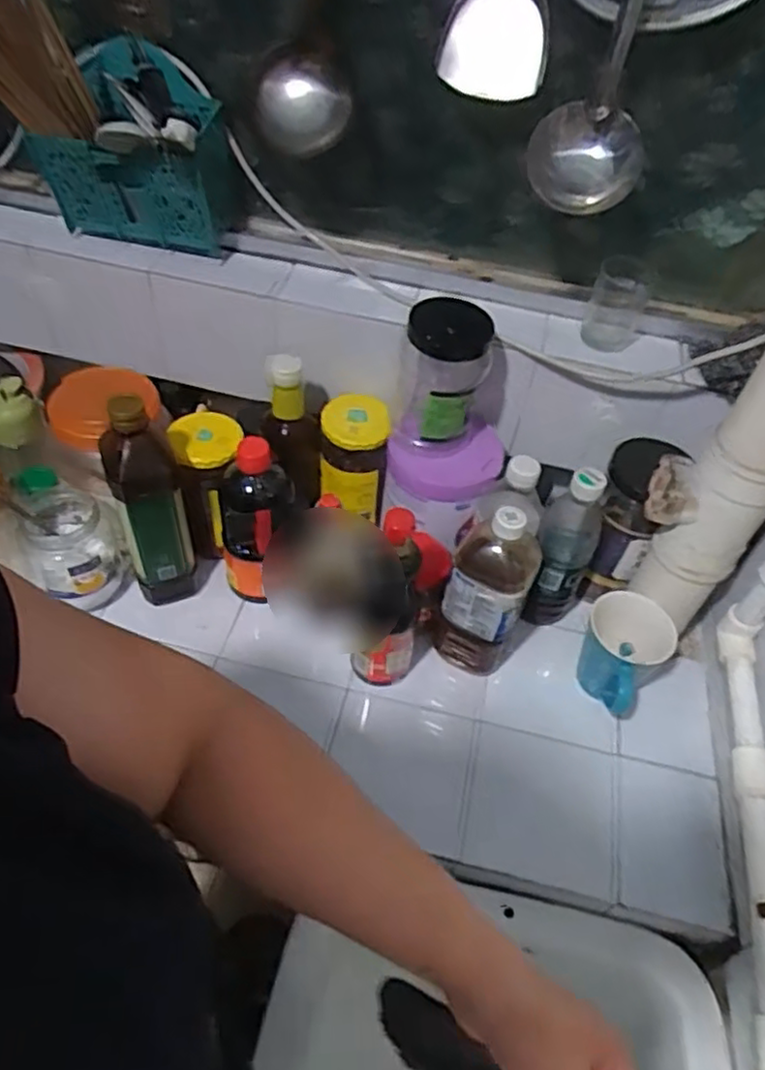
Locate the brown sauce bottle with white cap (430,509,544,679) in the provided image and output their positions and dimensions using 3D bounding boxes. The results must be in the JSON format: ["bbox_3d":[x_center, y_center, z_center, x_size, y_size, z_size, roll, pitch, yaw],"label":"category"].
[{"bbox_3d":[0.112,0.057,0.744,0.088,0.219,0.082,18,49,10],"label":"brown sauce bottle with white cap"}]

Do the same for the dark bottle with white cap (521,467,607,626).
[{"bbox_3d":[0.202,0.016,0.778,0.069,0.220,0.061,22,50,13],"label":"dark bottle with white cap"}]

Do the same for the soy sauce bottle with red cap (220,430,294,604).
[{"bbox_3d":[-0.139,-0.012,0.776,0.080,0.204,0.062,0,49,-7],"label":"soy sauce bottle with red cap"}]

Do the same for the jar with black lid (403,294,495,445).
[{"bbox_3d":[0.062,-0.161,0.731,0.085,0.152,0.073,7,48,-1],"label":"jar with black lid"}]

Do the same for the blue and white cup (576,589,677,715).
[{"bbox_3d":[0.249,0.126,0.743,0.087,0.100,0.094,30,52,19],"label":"blue and white cup"}]

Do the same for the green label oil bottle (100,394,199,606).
[{"bbox_3d":[-0.248,-0.034,0.745,0.069,0.261,0.078,-12,51,-17],"label":"green label oil bottle"}]

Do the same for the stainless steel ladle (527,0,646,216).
[{"bbox_3d":[0.194,-0.436,0.524,0.086,0.335,0.146,15,49,6],"label":"stainless steel ladle"}]

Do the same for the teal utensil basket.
[{"bbox_3d":[-0.264,-0.393,0.733,0.192,0.180,0.103,21,50,12],"label":"teal utensil basket"}]

